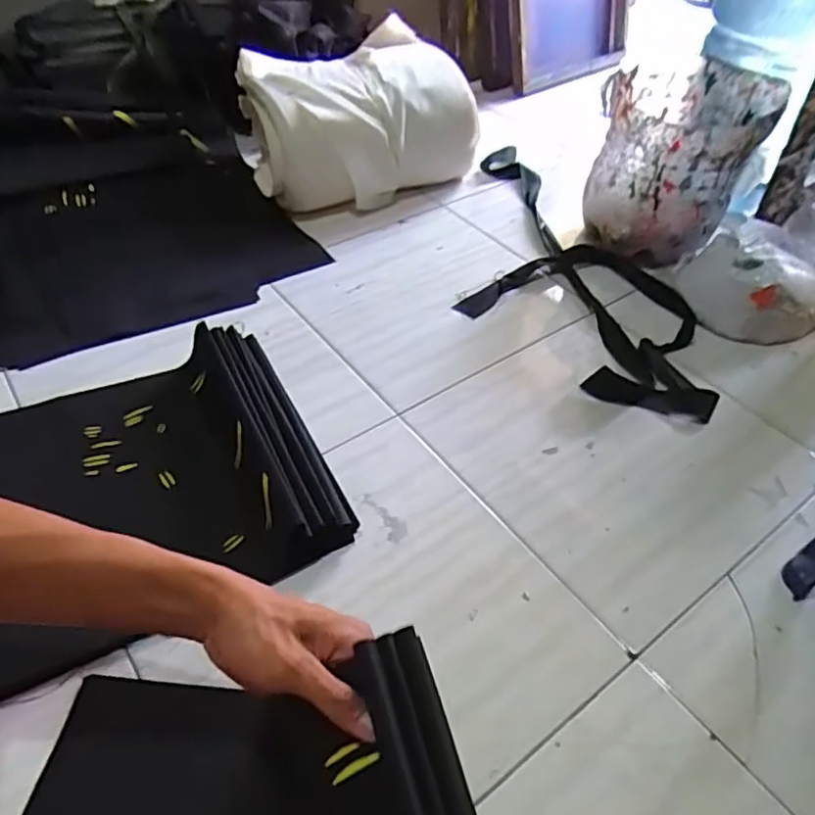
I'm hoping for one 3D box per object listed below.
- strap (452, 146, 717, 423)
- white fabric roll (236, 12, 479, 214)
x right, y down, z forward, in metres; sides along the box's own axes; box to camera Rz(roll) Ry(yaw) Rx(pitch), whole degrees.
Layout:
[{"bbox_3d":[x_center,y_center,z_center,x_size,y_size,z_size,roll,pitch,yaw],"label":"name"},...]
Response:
[{"bbox_3d":[0.285,-0.253,1.040,0.362,0.037,0.645,9,48,6],"label":"strap"},{"bbox_3d":[-0.103,-0.549,1.177,0.387,0.256,0.334,-17,51,-16],"label":"white fabric roll"}]

